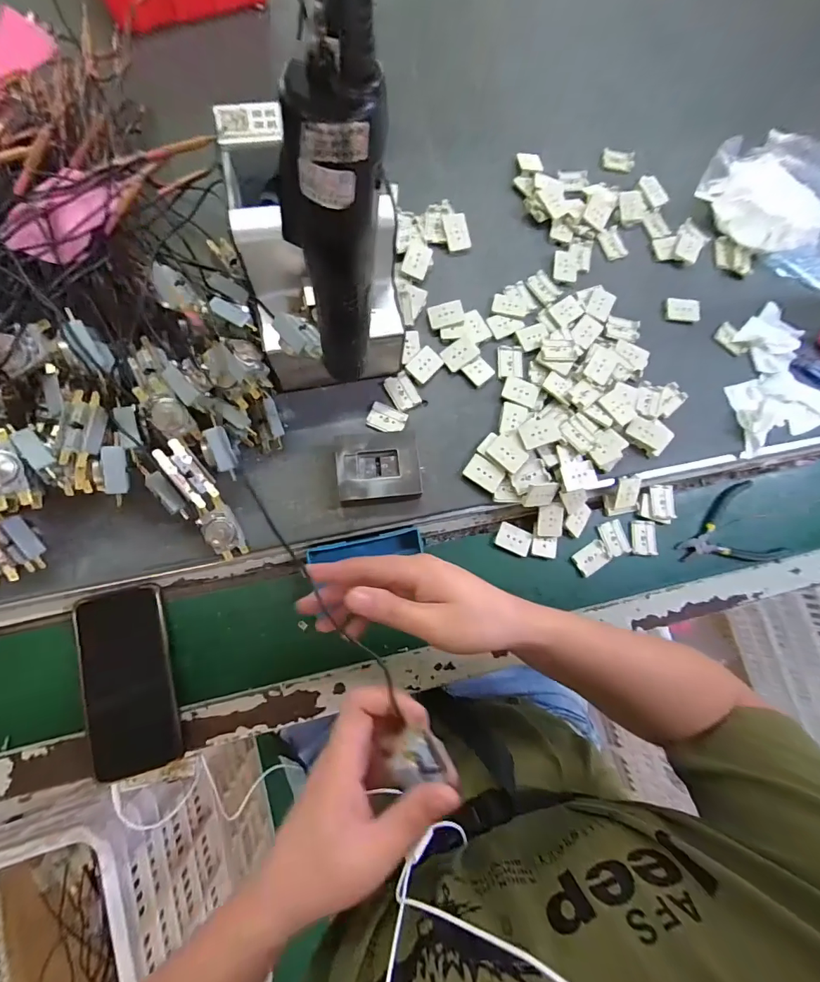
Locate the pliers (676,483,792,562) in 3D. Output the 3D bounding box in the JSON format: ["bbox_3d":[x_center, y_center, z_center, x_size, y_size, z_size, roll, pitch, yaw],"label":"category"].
[{"bbox_3d":[0.364,0.053,0.490,0.120,0.011,0.093,-23,83,-10],"label":"pliers"}]

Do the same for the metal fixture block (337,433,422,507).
[{"bbox_3d":[-0.031,-0.022,0.426,0.079,0.028,0.066,-6,80,-8],"label":"metal fixture block"}]

